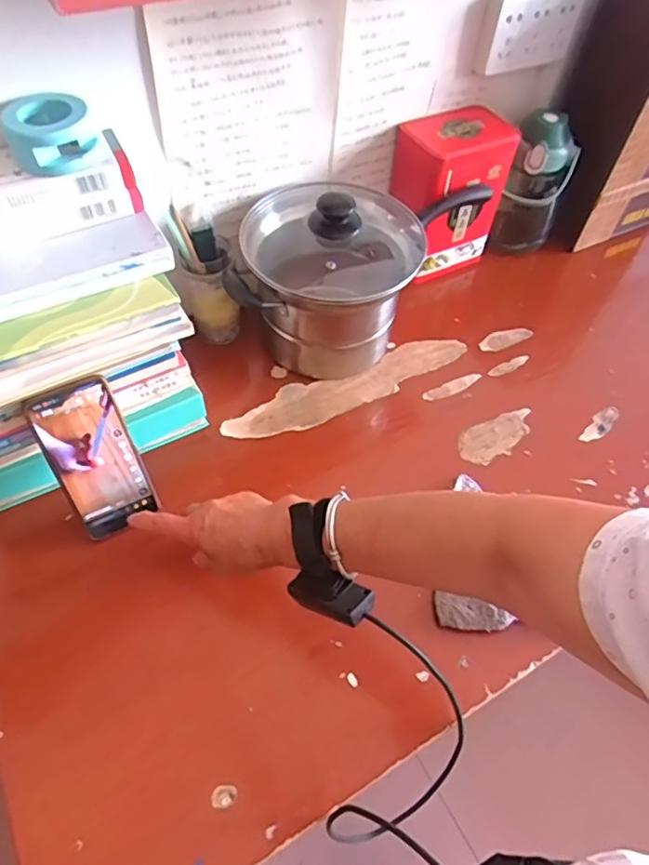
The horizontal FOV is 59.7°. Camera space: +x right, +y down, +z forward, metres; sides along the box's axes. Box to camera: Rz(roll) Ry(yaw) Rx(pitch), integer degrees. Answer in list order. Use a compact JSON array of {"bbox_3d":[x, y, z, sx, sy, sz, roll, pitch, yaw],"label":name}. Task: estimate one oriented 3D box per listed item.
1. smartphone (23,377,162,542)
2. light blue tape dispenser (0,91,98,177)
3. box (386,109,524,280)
[{"bbox_3d":[-0.224,0.027,0.554,0.078,0.164,0.008,-24,32,-20],"label":"smartphone"},{"bbox_3d":[-0.240,-0.263,0.494,0.069,0.044,0.056,-19,58,-17],"label":"light blue tape dispenser"},{"bbox_3d":[0.170,-0.333,0.800,0.130,0.196,0.102,-28,62,-22],"label":"box"}]

